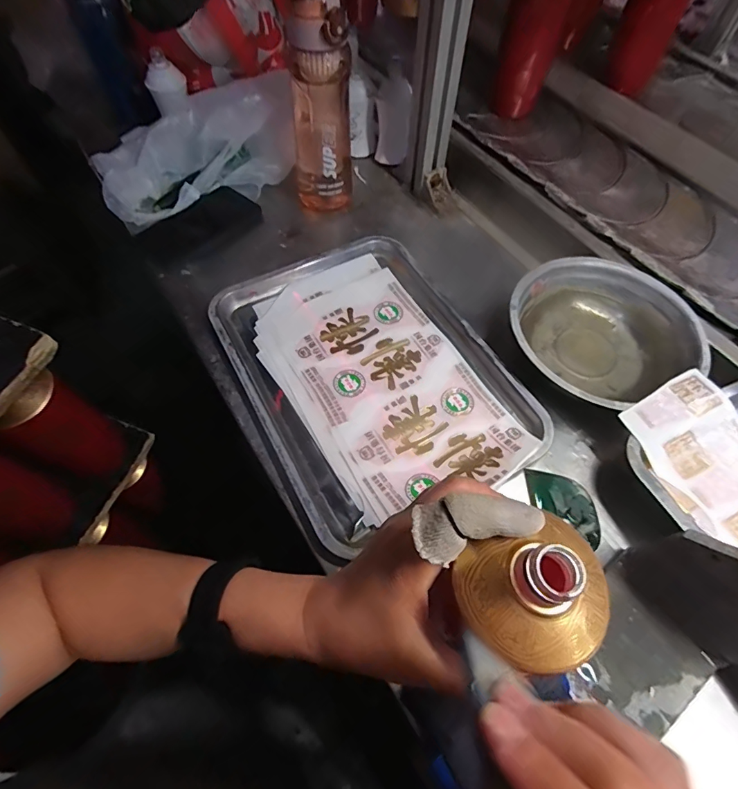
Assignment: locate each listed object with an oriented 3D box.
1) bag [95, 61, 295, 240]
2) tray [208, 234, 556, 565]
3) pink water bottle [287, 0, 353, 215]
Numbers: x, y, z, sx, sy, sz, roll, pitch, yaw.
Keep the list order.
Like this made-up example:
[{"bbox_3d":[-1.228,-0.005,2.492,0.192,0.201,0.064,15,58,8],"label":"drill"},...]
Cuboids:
[{"bbox_3d":[-0.221,-0.311,0.581,0.269,0.104,0.120,-24,64,1],"label":"bag"},{"bbox_3d":[-0.003,-0.036,0.465,0.252,0.025,0.339,-26,65,-14],"label":"tray"},{"bbox_3d":[-0.060,-0.340,0.532,0.076,0.229,0.065,-5,60,-4],"label":"pink water bottle"}]

